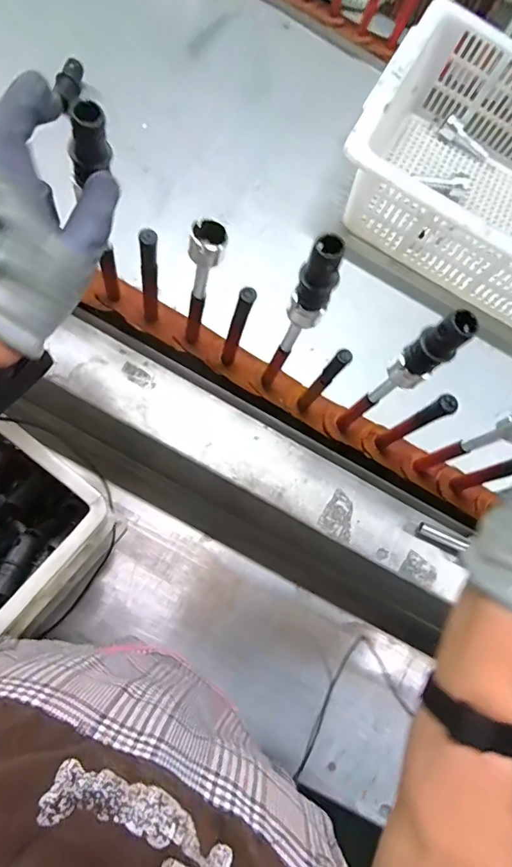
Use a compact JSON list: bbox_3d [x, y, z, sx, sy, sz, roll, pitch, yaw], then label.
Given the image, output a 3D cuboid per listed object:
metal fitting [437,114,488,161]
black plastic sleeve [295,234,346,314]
[{"bbox_3d":[0.347,-0.485,0.767,0.091,0.030,0.024,26,74,-14],"label":"metal fitting"},{"bbox_3d":[0.050,-0.124,0.364,0.030,0.063,0.028,0,73,0],"label":"black plastic sleeve"}]

